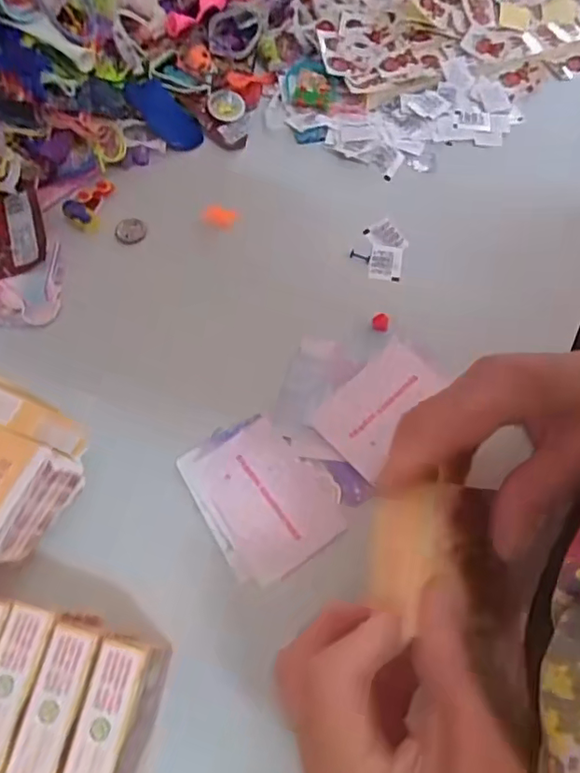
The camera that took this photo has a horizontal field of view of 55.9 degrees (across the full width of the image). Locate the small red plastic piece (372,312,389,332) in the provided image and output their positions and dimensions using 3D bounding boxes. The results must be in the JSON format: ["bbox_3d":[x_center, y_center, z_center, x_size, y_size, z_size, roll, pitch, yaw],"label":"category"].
[{"bbox_3d":[0.063,-0.045,0.381,0.011,0.004,0.013,9,67,4],"label":"small red plastic piece"}]

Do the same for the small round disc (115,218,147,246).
[{"bbox_3d":[-0.126,-0.123,0.429,0.023,0.004,0.023,-1,64,1],"label":"small round disc"}]

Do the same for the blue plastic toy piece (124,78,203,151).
[{"bbox_3d":[-0.107,-0.232,0.466,0.033,0.004,0.076,-43,87,-7],"label":"blue plastic toy piece"}]

